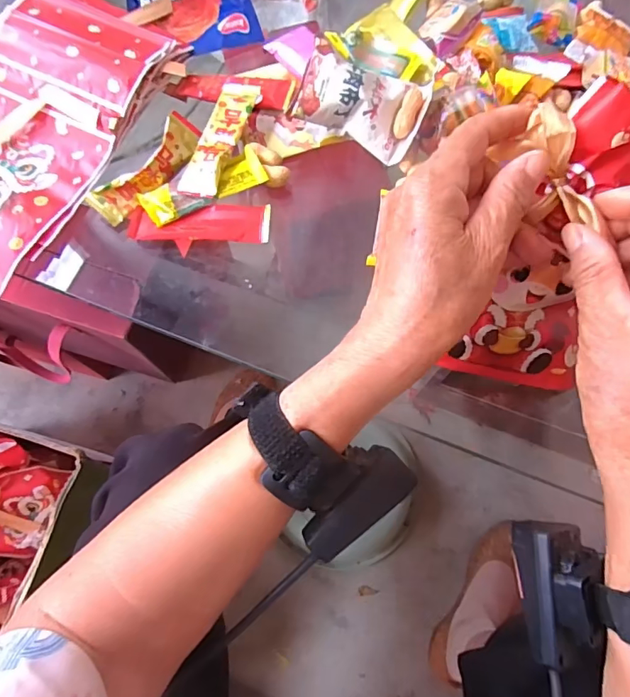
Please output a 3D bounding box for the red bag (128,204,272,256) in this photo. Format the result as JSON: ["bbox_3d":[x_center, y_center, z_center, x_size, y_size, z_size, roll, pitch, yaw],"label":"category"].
[{"bbox_3d":[-0.091,-0.097,0.368,0.109,0.007,0.037,-4,70,-1],"label":"red bag"}]

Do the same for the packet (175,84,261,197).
[{"bbox_3d":[-0.077,-0.171,0.383,0.033,0.016,0.110,17,71,6],"label":"packet"}]

